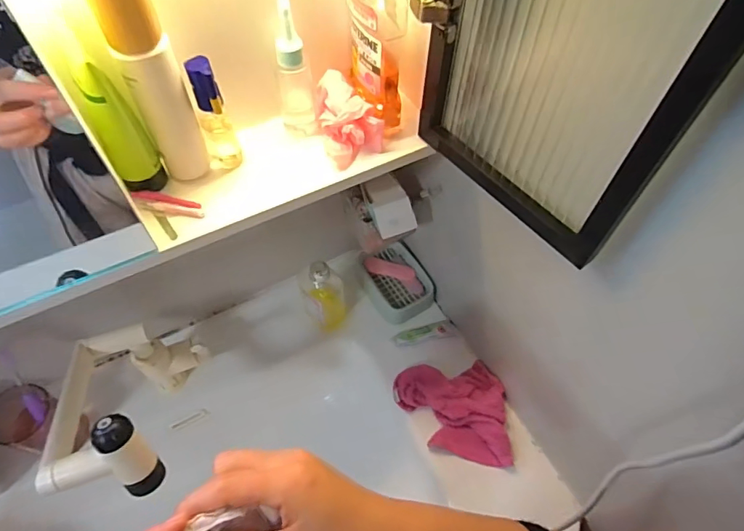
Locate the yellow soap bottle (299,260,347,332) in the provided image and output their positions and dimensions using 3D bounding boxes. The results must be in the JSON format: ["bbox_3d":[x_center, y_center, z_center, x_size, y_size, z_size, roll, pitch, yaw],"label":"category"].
[{"bbox_3d":[-0.068,0.044,0.683,0.065,0.133,0.053,-14,58,-10],"label":"yellow soap bottle"}]

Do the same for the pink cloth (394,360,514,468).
[{"bbox_3d":[0.108,0.196,0.650,0.153,0.043,0.135,3,57,1],"label":"pink cloth"}]

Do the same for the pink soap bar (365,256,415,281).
[{"bbox_3d":[0.029,0.005,0.748,0.078,0.016,0.023,11,57,6],"label":"pink soap bar"}]

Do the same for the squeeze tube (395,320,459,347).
[{"bbox_3d":[0.081,0.102,0.719,0.098,0.012,0.024,-15,58,-10],"label":"squeeze tube"}]

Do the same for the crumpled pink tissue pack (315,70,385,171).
[{"bbox_3d":[-0.025,-0.139,0.448,0.052,0.051,0.067,-27,61,-17],"label":"crumpled pink tissue pack"}]

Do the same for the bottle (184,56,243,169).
[{"bbox_3d":[-0.135,-0.125,0.407,0.028,0.101,0.024,-18,59,-12],"label":"bottle"}]

